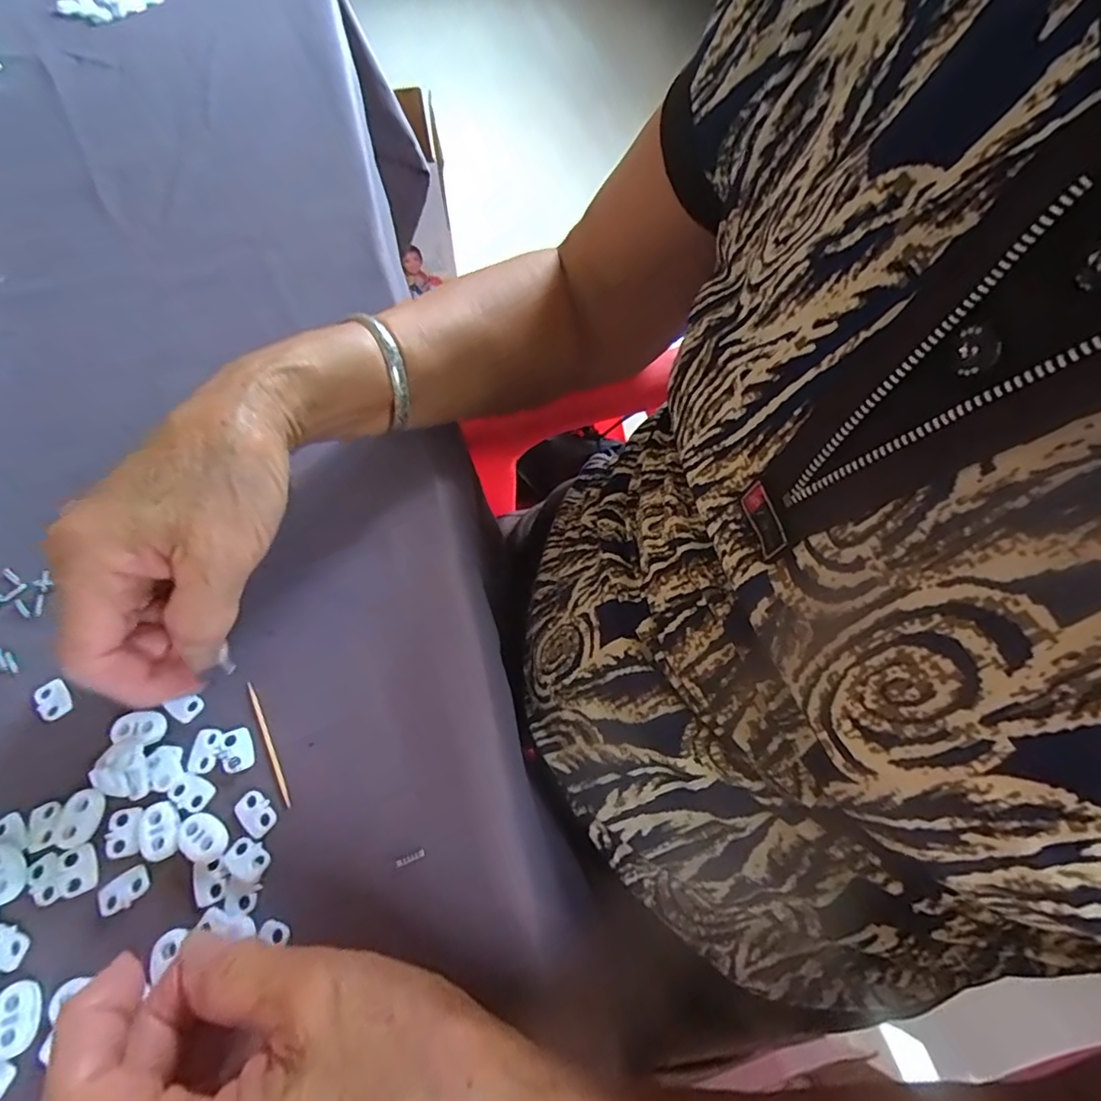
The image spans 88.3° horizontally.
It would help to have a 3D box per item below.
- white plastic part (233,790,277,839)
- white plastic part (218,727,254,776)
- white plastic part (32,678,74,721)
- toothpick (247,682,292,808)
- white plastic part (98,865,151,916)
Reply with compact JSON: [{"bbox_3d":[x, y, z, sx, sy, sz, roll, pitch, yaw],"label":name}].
[{"bbox_3d":[-0.125,0.110,0.239,0.019,0.004,0.013,41,67,19],"label":"white plastic part"},{"bbox_3d":[-0.140,0.088,0.251,0.013,0.004,0.019,-23,64,-14],"label":"white plastic part"},{"bbox_3d":[-0.230,0.069,0.262,0.014,0.004,0.019,-38,68,-20],"label":"white plastic part"},{"bbox_3d":[-0.127,0.086,0.255,0.004,0.004,0.060,-26,65,-16],"label":"toothpick"},{"bbox_3d":[-0.171,0.135,0.226,0.019,0.004,0.013,-29,66,-17],"label":"white plastic part"}]

